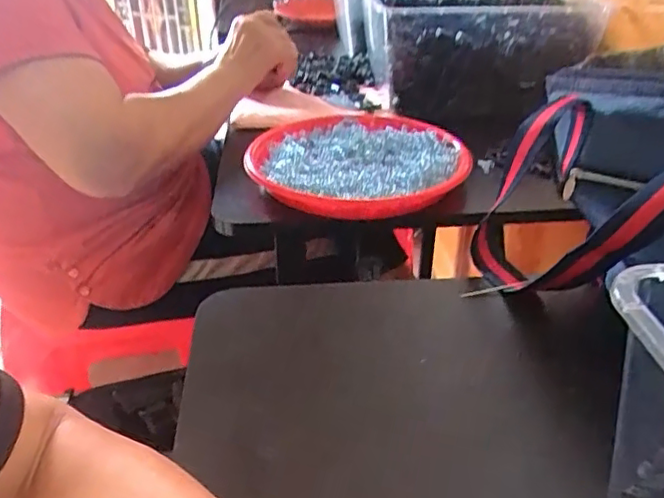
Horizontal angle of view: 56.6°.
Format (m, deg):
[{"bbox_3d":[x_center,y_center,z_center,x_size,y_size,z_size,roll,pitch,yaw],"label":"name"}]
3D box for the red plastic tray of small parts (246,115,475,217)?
[{"bbox_3d":[0.026,-0.094,0.678,0.233,0.029,0.232,-11,33,-17],"label":"red plastic tray of small parts"}]

